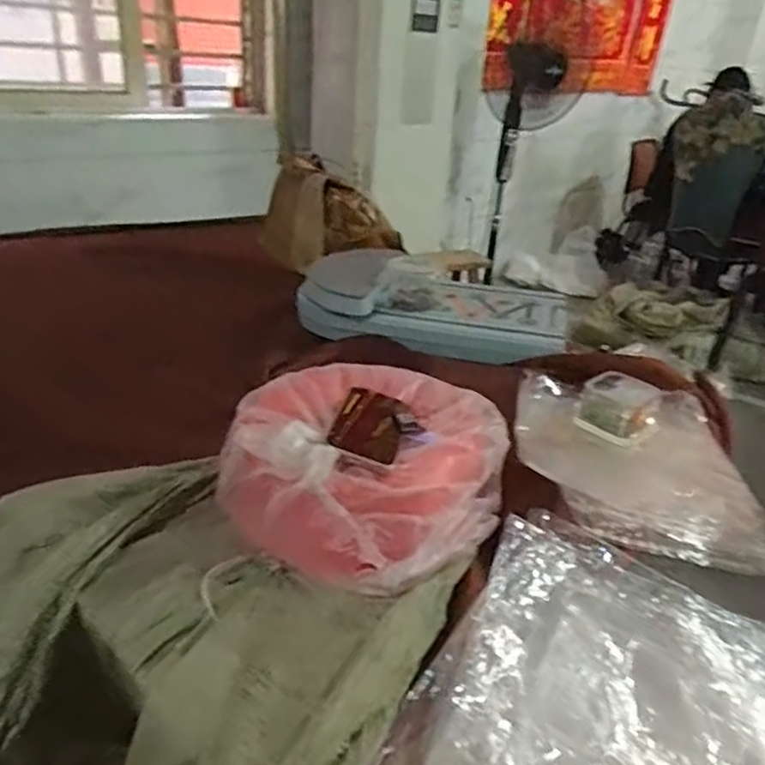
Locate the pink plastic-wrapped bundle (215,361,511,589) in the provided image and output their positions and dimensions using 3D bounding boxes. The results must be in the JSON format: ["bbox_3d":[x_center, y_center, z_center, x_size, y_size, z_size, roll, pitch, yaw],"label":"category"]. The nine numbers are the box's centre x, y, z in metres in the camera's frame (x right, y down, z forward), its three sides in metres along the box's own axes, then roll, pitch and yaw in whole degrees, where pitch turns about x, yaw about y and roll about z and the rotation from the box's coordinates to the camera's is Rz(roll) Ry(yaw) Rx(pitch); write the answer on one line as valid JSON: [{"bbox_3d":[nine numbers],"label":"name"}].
[{"bbox_3d":[-0.016,0.098,0.743,0.293,0.151,0.270,4,27,-2],"label":"pink plastic-wrapped bundle"}]

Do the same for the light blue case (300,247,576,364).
[{"bbox_3d":[0.107,-0.163,1.256,0.498,0.149,0.229,7,27,5],"label":"light blue case"}]

